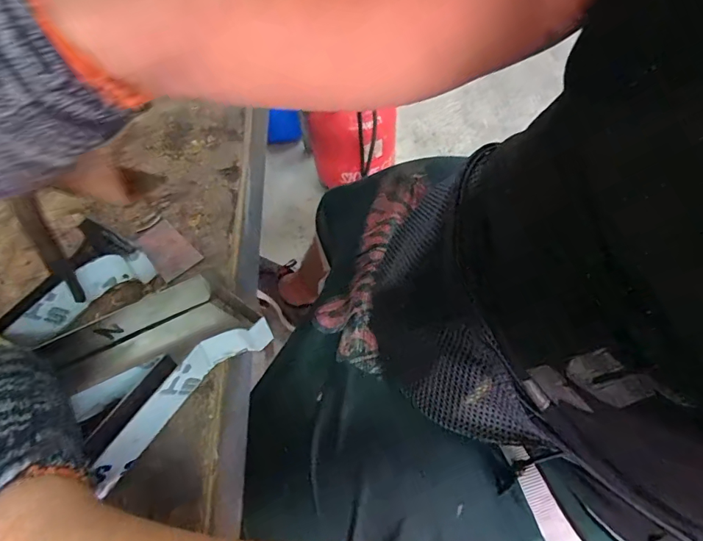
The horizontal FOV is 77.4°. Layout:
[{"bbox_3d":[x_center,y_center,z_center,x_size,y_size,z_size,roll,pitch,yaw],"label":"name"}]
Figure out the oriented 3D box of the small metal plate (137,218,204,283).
[{"bbox_3d":[-0.116,-0.014,0.275,0.025,0.004,0.043,-40,63,-21],"label":"small metal plate"}]

